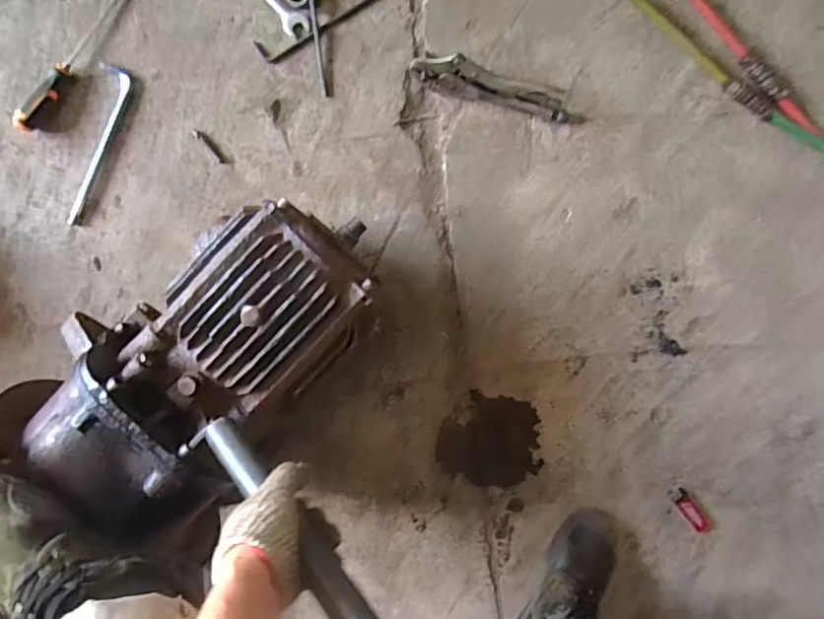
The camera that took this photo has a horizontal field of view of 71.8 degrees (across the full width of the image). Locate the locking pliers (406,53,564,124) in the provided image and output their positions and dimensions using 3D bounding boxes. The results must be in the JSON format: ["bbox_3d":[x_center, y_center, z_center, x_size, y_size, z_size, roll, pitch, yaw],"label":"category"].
[{"bbox_3d":[0.110,-0.300,0.770,0.217,0.049,0.034,15,95,-3],"label":"locking pliers"}]

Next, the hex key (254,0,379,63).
[{"bbox_3d":[-0.128,-0.388,0.780,0.179,0.004,0.033,-24,96,1],"label":"hex key"}]

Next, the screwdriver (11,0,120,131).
[{"bbox_3d":[-0.464,-0.342,0.773,0.027,0.028,0.238,38,93,-5],"label":"screwdriver"}]

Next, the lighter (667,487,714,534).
[{"bbox_3d":[0.426,0.304,0.867,0.028,0.007,0.086,-38,95,2],"label":"lighter"}]

